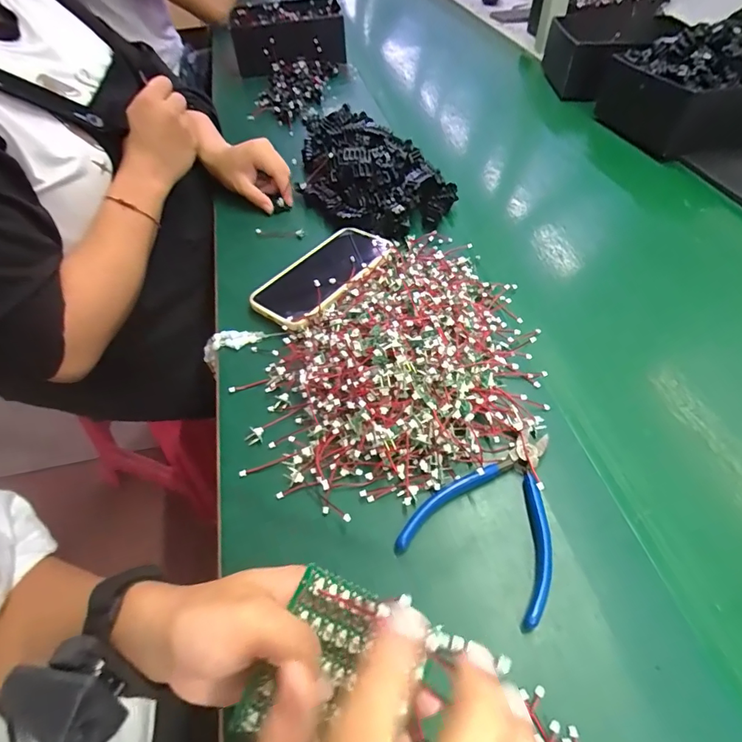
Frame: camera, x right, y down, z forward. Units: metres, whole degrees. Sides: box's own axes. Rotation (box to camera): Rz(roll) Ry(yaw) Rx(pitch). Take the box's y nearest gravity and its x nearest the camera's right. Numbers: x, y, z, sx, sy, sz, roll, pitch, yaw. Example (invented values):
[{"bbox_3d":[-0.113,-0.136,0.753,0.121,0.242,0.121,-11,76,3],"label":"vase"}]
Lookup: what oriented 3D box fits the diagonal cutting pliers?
[{"bbox_3d":[0.095,0.097,0.341,0.100,0.009,0.136,24,55,21],"label":"diagonal cutting pliers"}]

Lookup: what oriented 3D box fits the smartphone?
[{"bbox_3d":[-0.053,-0.110,0.513,0.089,0.012,0.170,23,56,31],"label":"smartphone"}]

